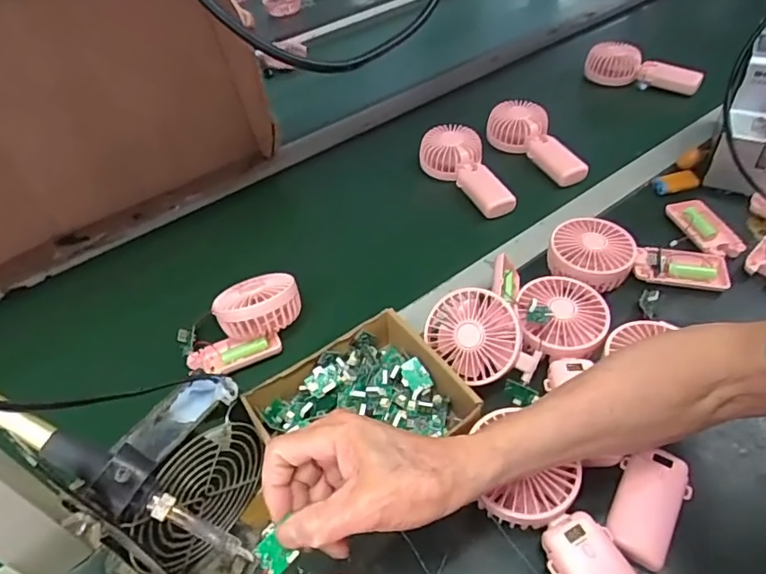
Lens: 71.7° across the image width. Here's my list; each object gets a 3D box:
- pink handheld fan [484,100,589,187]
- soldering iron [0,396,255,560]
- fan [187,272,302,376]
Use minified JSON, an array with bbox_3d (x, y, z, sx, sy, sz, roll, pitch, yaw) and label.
[{"bbox_3d":[0.221,-0.210,0.766,0.068,0.047,0.177,-29,62,-20],"label":"pink handheld fan"},{"bbox_3d":[-0.160,0.089,0.280,0.206,0.019,0.018,33,51,-6],"label":"soldering iron"},{"bbox_3d":[-0.143,0.037,0.563,0.072,0.063,0.124,24,53,27],"label":"fan"}]

